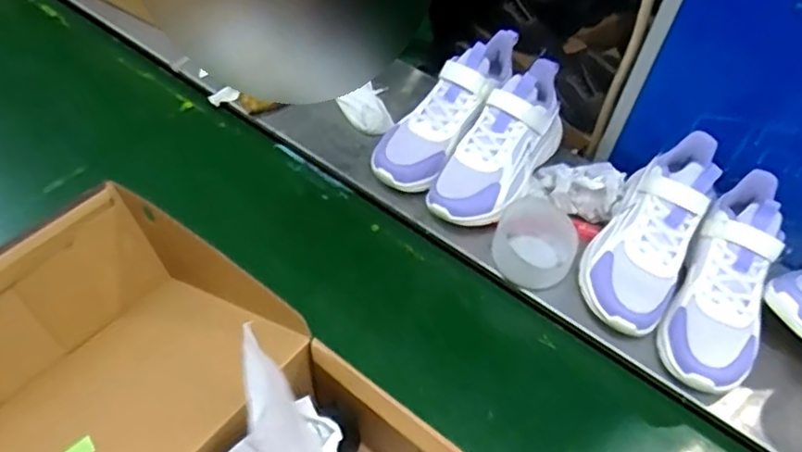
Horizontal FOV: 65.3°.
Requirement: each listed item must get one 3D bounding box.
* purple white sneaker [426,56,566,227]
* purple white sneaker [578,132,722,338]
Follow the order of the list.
[{"bbox_3d":[0.125,-0.094,0.755,0.089,0.105,0.238,33,74,20],"label":"purple white sneaker"},{"bbox_3d":[0.269,-0.001,0.679,0.094,0.085,0.237,26,75,15],"label":"purple white sneaker"}]

